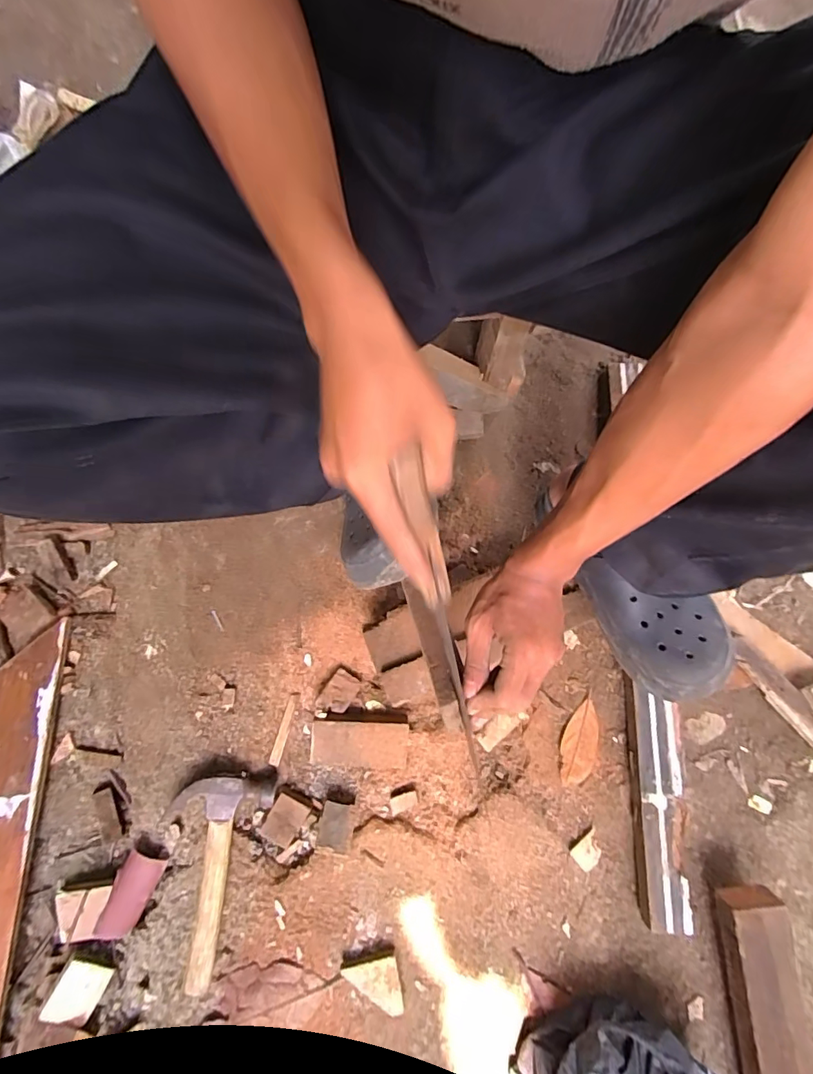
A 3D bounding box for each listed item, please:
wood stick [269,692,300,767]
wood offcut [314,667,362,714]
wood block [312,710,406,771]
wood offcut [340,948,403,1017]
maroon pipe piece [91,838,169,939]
[{"bbox_3d":[-0.155,0.242,0.620,0.013,0.007,0.088,15,78,5],"label":"wood stick"},{"bbox_3d":[-0.085,0.196,0.617,0.036,0.017,0.051,34,80,8],"label":"wood offcut"},{"bbox_3d":[-0.057,0.250,0.605,0.115,0.027,0.061,5,77,2],"label":"wood block"},{"bbox_3d":[-0.038,0.496,0.543,0.060,0.023,0.054,-12,77,-2],"label":"wood offcut"},{"bbox_3d":[-0.323,0.418,0.568,0.044,0.017,0.098,23,78,6],"label":"maroon pipe piece"}]

